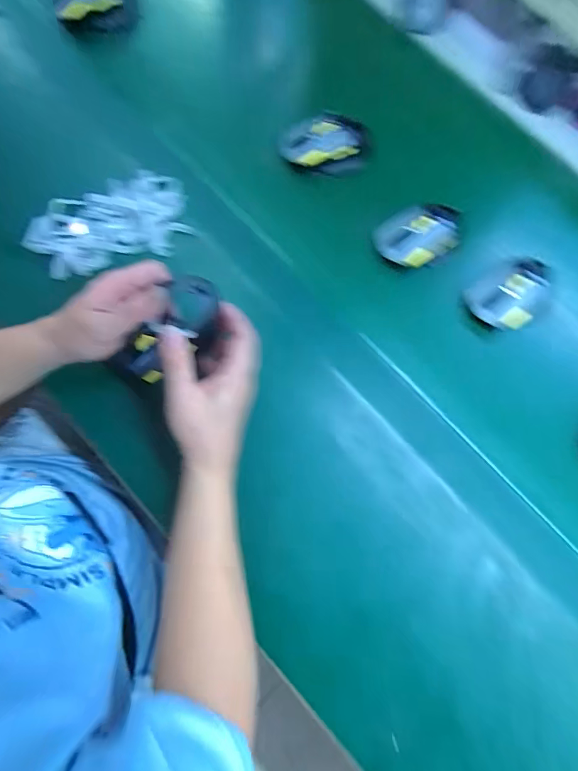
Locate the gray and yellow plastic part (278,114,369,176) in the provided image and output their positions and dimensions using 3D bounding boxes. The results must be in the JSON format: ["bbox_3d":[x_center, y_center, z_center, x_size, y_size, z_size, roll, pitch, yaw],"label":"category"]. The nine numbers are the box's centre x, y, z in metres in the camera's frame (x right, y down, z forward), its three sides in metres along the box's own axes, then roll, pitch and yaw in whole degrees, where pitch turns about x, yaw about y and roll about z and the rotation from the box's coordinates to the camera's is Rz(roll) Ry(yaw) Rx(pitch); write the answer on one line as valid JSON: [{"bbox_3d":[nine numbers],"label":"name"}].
[{"bbox_3d":[0.048,-0.299,0.521,0.116,0.046,0.064,-7,76,-3],"label":"gray and yellow plastic part"}]

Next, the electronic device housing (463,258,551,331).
[{"bbox_3d":[0.262,-0.105,0.474,0.098,0.029,0.072,-30,77,-7],"label":"electronic device housing"}]

